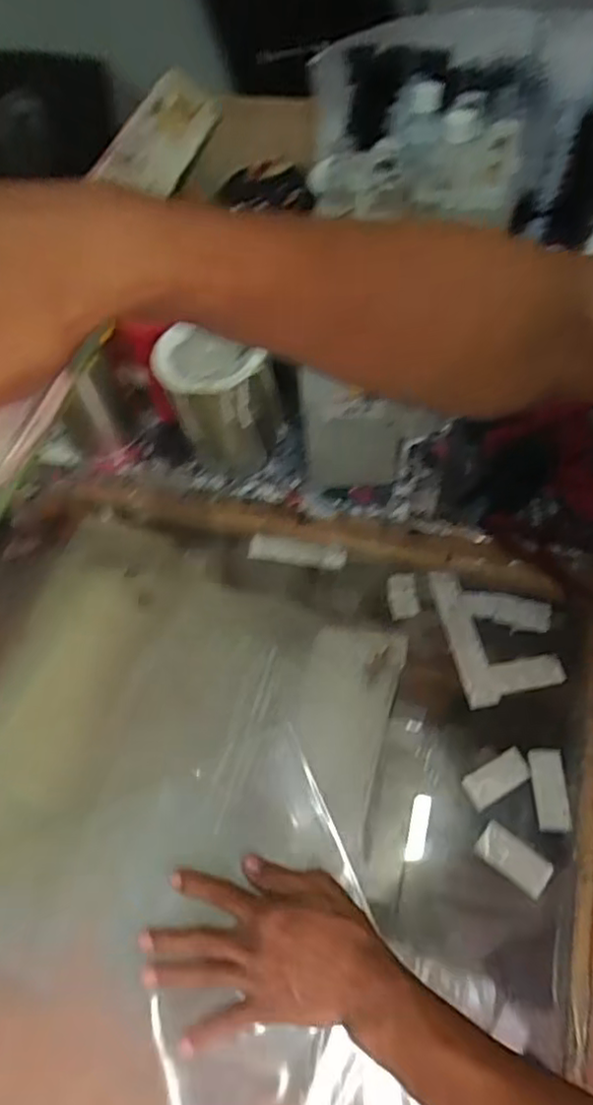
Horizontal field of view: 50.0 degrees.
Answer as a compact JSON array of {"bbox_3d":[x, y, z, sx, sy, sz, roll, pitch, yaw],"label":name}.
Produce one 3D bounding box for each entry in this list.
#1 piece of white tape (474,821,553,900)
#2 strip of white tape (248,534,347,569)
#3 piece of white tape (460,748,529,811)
[{"bbox_3d":[0.173,0.243,0.507,0.055,0.004,0.029,33,67,21],"label":"piece of white tape"},{"bbox_3d":[0.001,0.001,0.673,0.100,0.029,0.011,7,19,2],"label":"strip of white tape"},{"bbox_3d":[0.170,0.190,0.538,0.057,0.004,0.028,-27,61,-12],"label":"piece of white tape"}]

